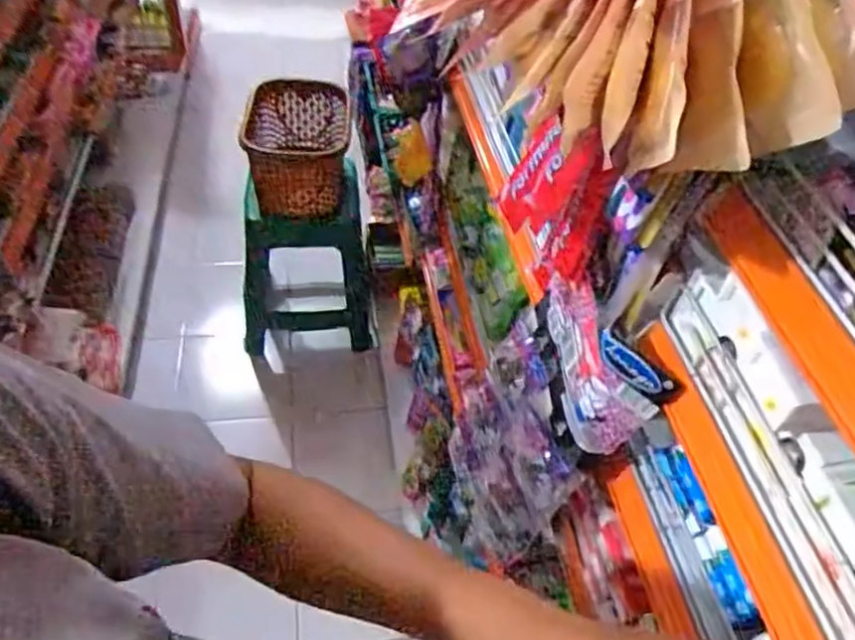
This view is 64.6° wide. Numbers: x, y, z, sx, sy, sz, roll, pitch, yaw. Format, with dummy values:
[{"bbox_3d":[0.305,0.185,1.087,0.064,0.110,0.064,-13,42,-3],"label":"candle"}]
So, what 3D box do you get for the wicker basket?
[{"bbox_3d":[-0.338,-0.447,1.758,0.262,0.289,0.244,-6,49,-13],"label":"wicker basket"}]

